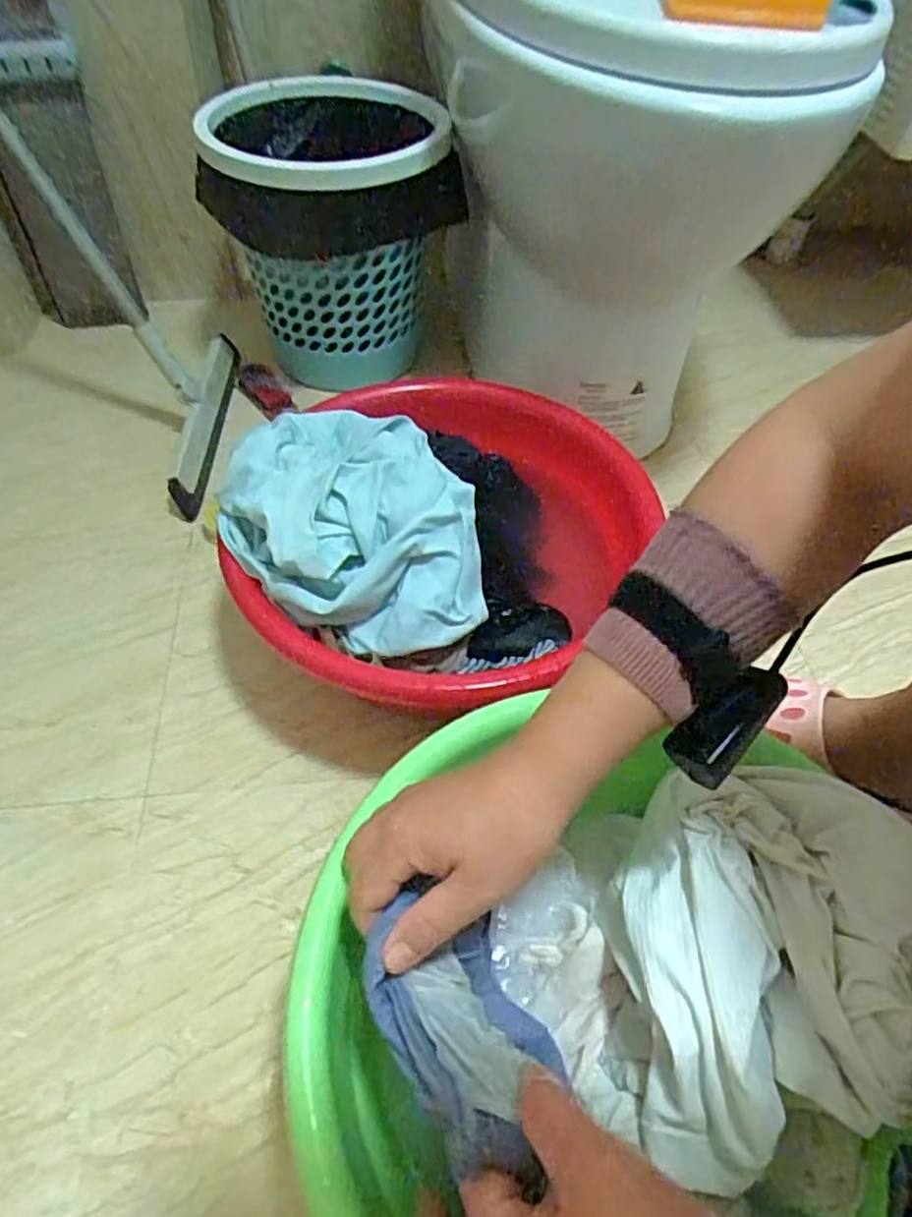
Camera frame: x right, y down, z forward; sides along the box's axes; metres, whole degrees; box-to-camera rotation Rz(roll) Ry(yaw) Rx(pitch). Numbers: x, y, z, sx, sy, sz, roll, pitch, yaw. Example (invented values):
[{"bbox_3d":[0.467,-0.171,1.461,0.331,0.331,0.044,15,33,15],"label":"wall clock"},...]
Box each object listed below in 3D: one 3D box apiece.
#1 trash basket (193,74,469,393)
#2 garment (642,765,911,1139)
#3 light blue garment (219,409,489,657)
[{"bbox_3d":[-0.154,-0.436,0.846,0.234,0.269,0.239,-13,53,-13],"label":"trash basket"},{"bbox_3d":[0.212,0.166,0.400,0.119,0.072,0.193,-13,53,-13],"label":"garment"},{"bbox_3d":[-0.073,-0.072,0.555,0.236,0.081,0.180,36,58,24],"label":"light blue garment"}]

